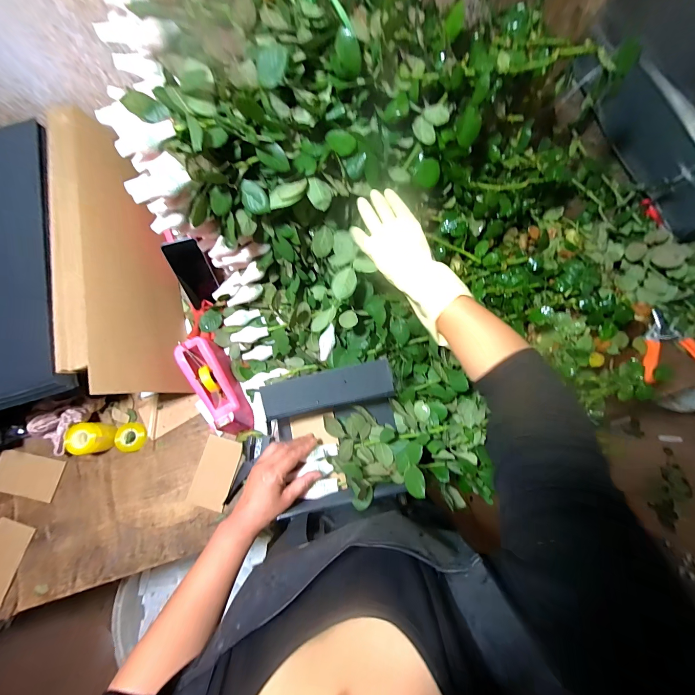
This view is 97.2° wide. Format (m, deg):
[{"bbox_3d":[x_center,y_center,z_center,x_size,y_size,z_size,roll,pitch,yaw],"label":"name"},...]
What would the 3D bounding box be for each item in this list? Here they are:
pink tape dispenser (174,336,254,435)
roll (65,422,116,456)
[{"bbox_3d":[-0.270,0.085,0.641,0.075,0.109,0.203,-30,78,-7],"label":"pink tape dispenser"},{"bbox_3d":[-0.525,0.186,0.628,0.064,0.050,0.062,1,76,0],"label":"roll"}]

